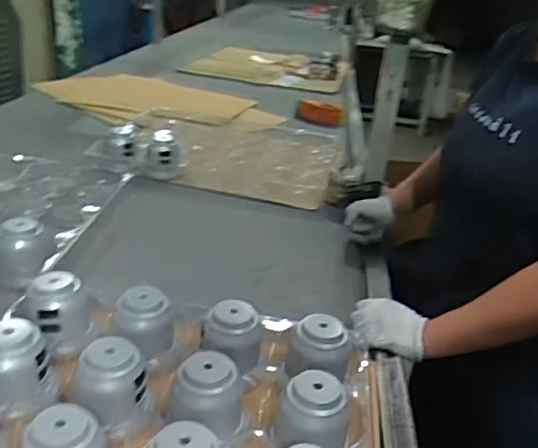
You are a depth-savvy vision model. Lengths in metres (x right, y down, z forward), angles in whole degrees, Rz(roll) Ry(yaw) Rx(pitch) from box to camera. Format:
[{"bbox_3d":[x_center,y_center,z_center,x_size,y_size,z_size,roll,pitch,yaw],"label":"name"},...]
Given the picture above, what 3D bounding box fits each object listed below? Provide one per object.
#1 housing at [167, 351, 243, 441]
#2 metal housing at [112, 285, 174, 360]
[{"bbox_3d":[-0.058,0.171,0.574,0.067,0.056,0.064,4,22,-2],"label":"housing"},{"bbox_3d":[-0.148,0.112,0.682,0.070,0.053,0.072,-16,30,-41],"label":"metal housing"}]

